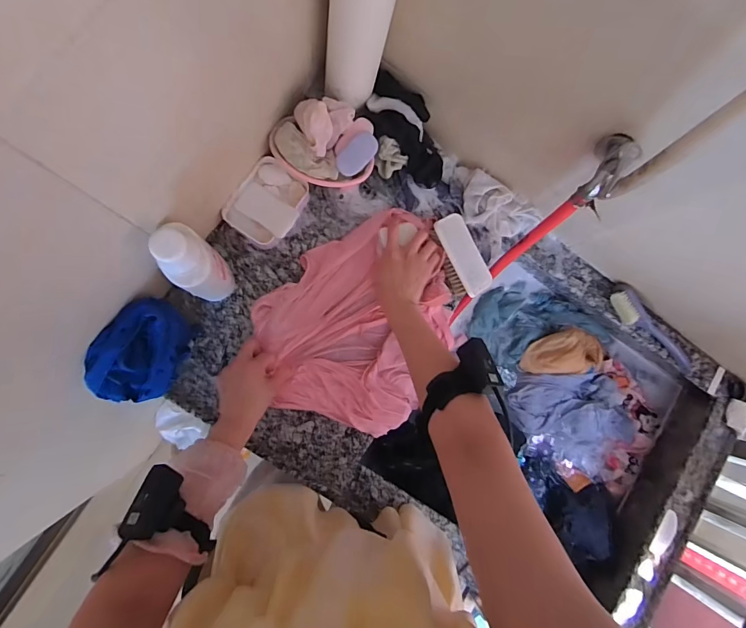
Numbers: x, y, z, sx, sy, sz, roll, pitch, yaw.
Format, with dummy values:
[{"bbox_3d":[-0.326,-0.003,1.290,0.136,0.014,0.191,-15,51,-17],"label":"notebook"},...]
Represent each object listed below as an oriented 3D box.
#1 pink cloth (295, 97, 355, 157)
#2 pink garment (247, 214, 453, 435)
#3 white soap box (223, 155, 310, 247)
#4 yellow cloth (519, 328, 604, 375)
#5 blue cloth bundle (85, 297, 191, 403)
[{"bbox_3d":[-0.078,-0.277,0.565,0.071,0.043,0.076,41,82,-5],"label":"pink cloth"},{"bbox_3d":[-0.006,0.029,0.641,0.326,0.035,0.303,1,87,-9],"label":"pink garment"},{"bbox_3d":[-0.165,-0.172,0.621,0.096,0.042,0.124,34,82,-6],"label":"white soap box"},{"bbox_3d":[0.406,0.079,0.816,0.177,0.041,0.090,0,87,-9],"label":"yellow cloth"},{"bbox_3d":[-0.313,0.049,0.547,0.093,0.110,0.135,14,85,-8],"label":"blue cloth bundle"}]

